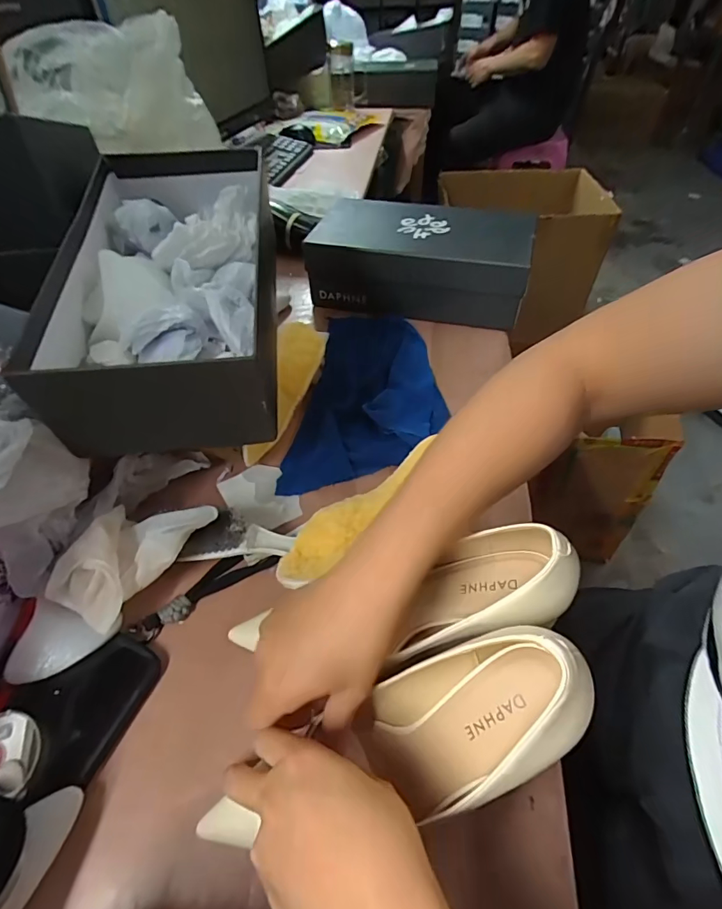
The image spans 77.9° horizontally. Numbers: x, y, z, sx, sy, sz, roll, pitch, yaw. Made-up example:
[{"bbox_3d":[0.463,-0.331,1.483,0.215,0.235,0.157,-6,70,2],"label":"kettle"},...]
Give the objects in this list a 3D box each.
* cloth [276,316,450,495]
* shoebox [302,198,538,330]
[{"bbox_3d":[0.017,-0.075,0.530,0.154,0.027,0.297,6,49,7],"label":"cloth"},{"bbox_3d":[0.087,-0.282,0.645,0.294,0.097,0.164,11,50,11],"label":"shoebox"}]

